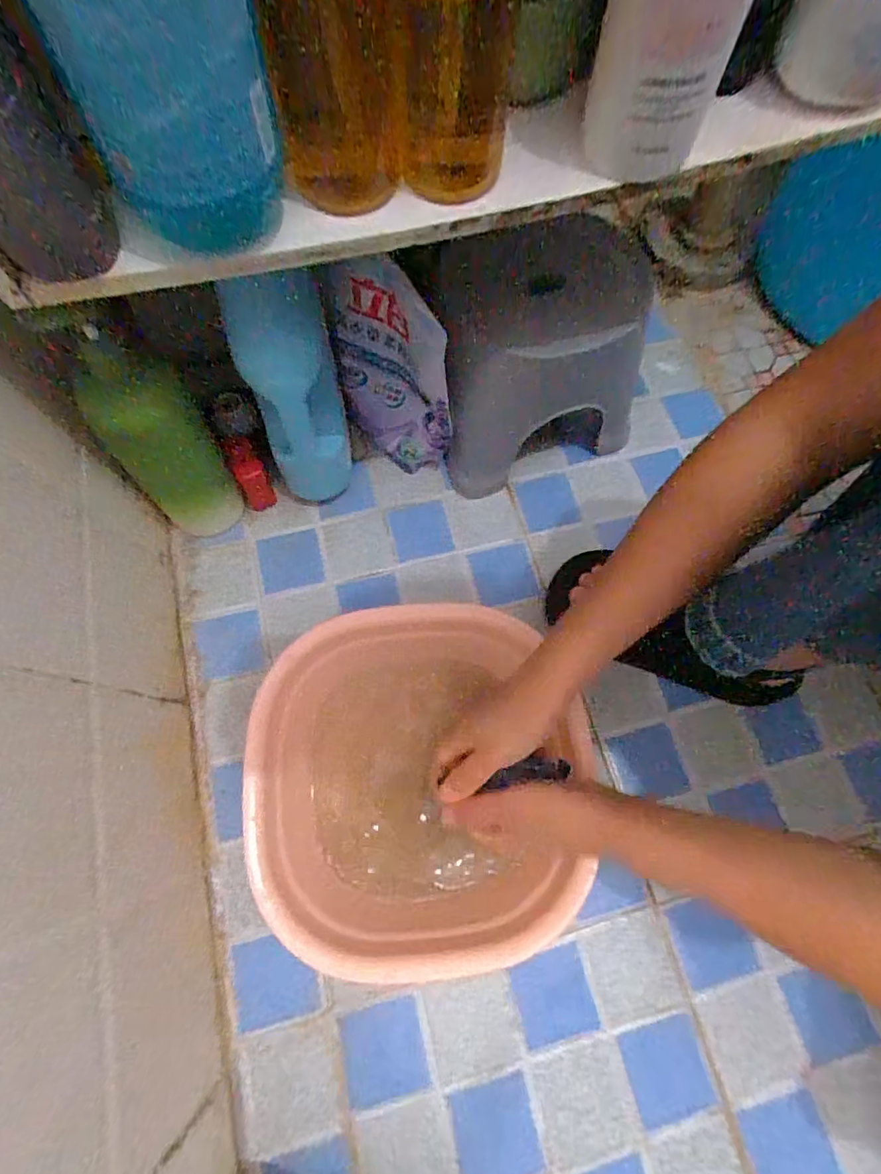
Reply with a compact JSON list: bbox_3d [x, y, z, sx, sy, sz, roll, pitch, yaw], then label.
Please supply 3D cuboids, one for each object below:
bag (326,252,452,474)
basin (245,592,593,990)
[{"bbox_3d":[-0.049,-0.205,0.521,0.131,0.200,0.053,40,74,11],"label":"bag"},{"bbox_3d":[-0.002,0.163,0.458,0.306,0.099,0.270,-3,71,-4],"label":"basin"}]

